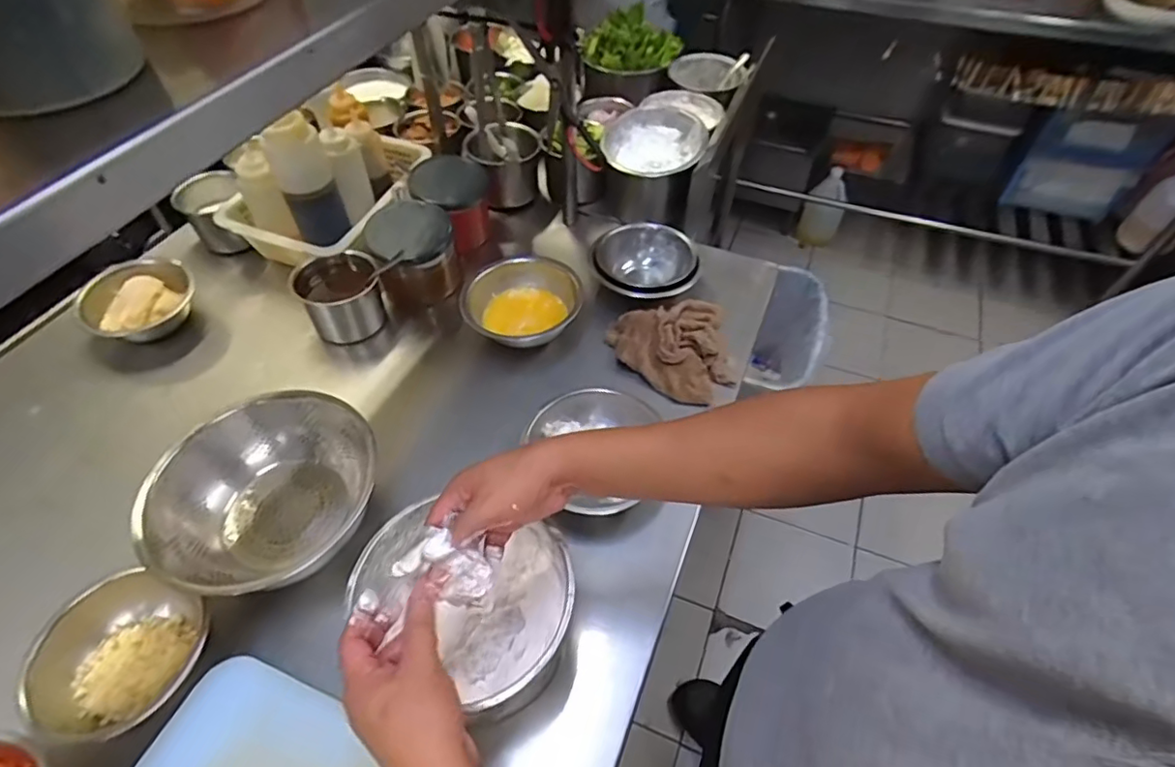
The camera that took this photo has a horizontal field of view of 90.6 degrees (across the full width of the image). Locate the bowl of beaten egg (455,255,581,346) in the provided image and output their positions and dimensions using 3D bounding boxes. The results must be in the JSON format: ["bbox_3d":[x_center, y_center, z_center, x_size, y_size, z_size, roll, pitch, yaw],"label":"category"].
[{"bbox_3d":[-0.096,-0.108,0.867,0.164,0.084,0.156,0,52,0],"label":"bowl of beaten egg"}]

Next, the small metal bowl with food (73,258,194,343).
[{"bbox_3d":[-0.674,-0.126,0.880,0.129,0.077,0.118,0,52,0],"label":"small metal bowl with food"}]

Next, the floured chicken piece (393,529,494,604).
[{"bbox_3d":[-0.112,0.149,0.466,0.034,0.079,0.035,-21,41,36],"label":"floured chicken piece"}]

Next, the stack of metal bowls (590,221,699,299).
[{"bbox_3d":[0.089,-0.180,0.926,0.162,0.067,0.160,3,52,3],"label":"stack of metal bowls"}]

